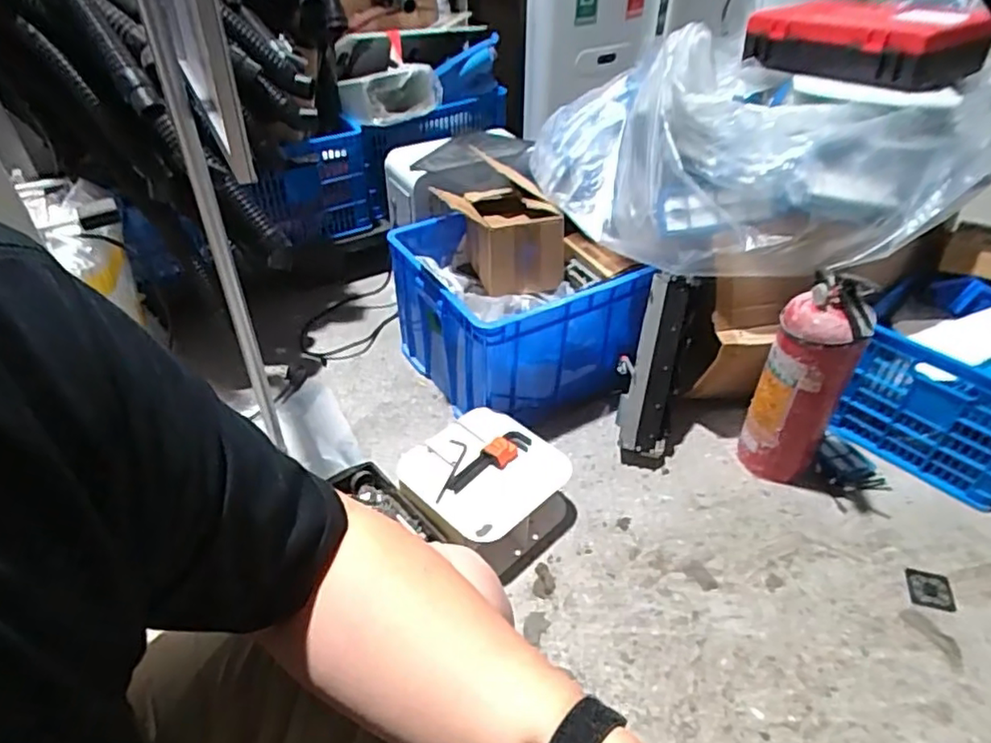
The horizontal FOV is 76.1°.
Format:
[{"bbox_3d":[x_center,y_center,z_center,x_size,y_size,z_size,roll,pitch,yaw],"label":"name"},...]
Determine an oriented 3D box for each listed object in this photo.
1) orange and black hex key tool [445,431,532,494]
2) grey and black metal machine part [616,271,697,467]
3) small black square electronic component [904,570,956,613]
[{"bbox_3d":[-0.013,0.152,1.105,0.176,0.022,0.055,-27,48,-29],"label":"orange and black hex key tool"},{"bbox_3d":[0.300,0.001,1.228,0.115,0.374,0.060,10,9,11],"label":"grey and black metal machine part"},{"bbox_3d":[0.719,0.361,1.047,0.071,0.004,0.070,10,43,11],"label":"small black square electronic component"}]

